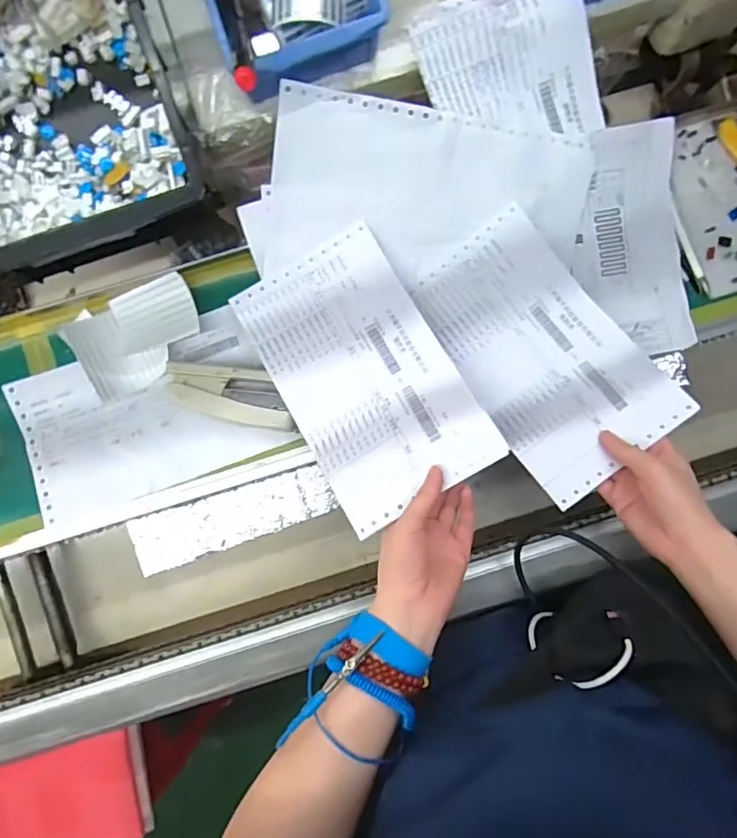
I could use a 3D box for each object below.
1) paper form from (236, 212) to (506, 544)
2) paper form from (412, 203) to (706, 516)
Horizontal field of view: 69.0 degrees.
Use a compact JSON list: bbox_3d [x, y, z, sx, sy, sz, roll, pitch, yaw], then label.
[{"bbox_3d":[-0.005,-0.038,0.451,0.137,0.018,0.230,-31,75,5],"label":"paper form"},{"bbox_3d":[0.152,-0.059,0.471,0.142,0.018,0.229,-39,80,5],"label":"paper form"}]

